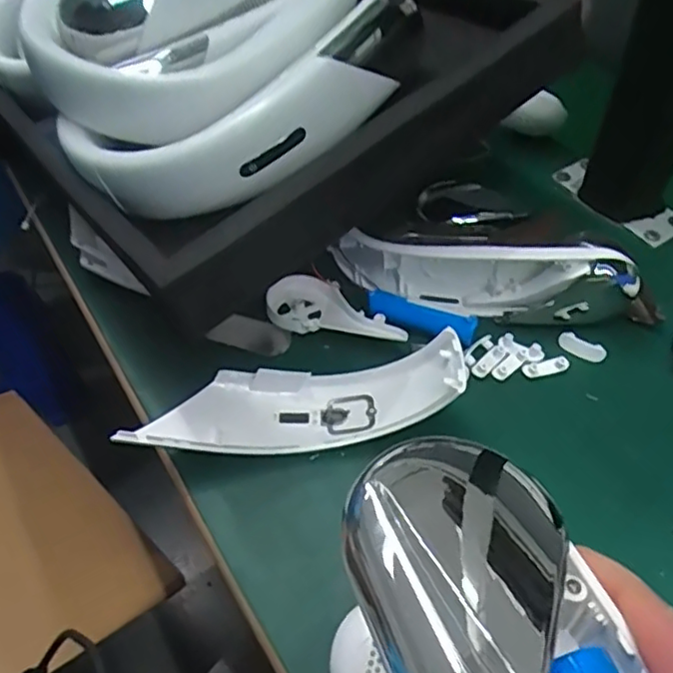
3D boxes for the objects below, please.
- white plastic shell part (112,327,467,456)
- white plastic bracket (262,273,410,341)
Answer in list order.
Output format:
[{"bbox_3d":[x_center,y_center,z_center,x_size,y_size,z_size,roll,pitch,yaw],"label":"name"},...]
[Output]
[{"bbox_3d":[-0.020,0.034,0.342,0.174,0.037,0.055,-3,51,1],"label":"white plastic shell part"},{"bbox_3d":[0.002,-0.016,0.405,0.091,0.020,0.043,12,52,13],"label":"white plastic bracket"}]

